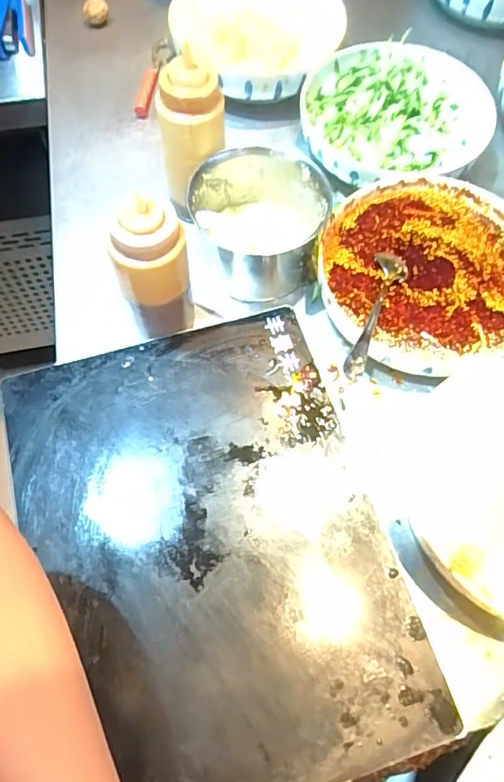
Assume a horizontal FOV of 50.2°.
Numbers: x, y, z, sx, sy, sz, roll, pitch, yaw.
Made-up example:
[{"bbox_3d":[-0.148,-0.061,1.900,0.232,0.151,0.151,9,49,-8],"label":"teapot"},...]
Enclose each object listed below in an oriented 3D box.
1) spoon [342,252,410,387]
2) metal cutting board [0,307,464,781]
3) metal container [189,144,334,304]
[{"bbox_3d":[0.116,-0.076,0.512,0.034,0.013,0.171,19,55,10],"label":"spoon"},{"bbox_3d":[-0.038,0.121,0.460,0.284,0.021,0.390,-18,67,-6],"label":"metal cutting board"},{"bbox_3d":[0.012,-0.177,0.575,0.135,0.095,0.125,2,64,-3],"label":"metal container"}]

